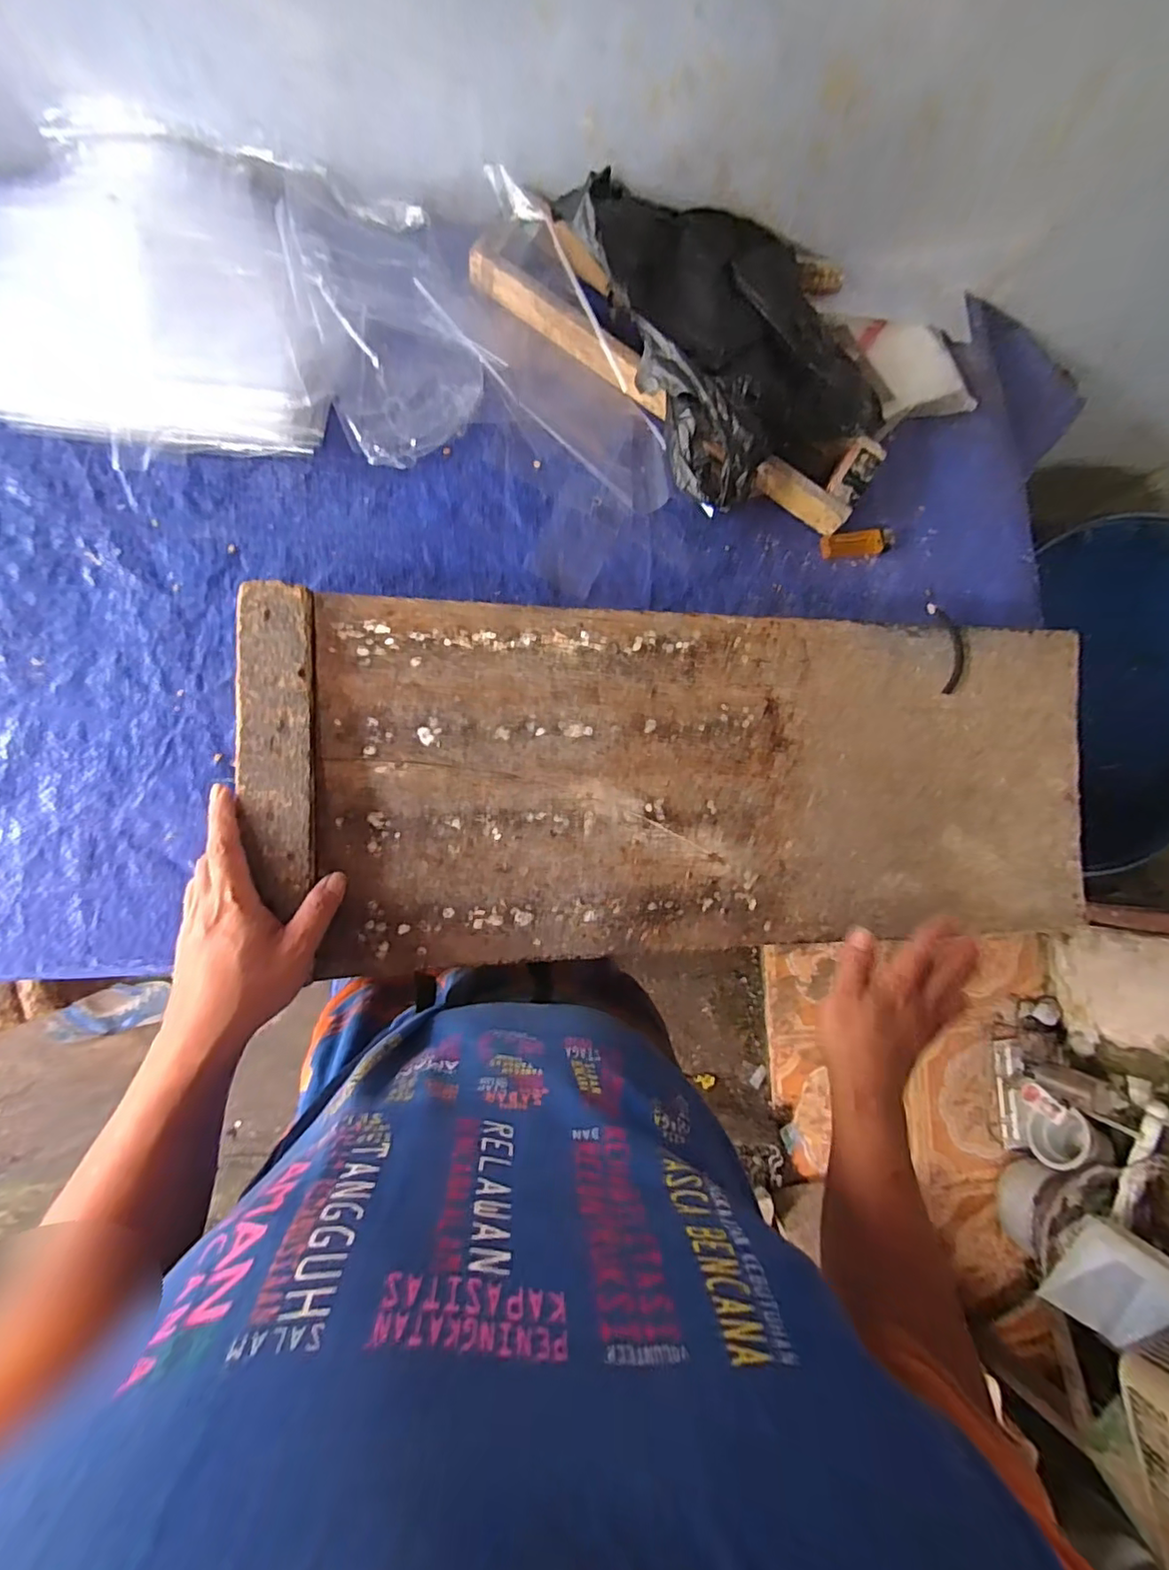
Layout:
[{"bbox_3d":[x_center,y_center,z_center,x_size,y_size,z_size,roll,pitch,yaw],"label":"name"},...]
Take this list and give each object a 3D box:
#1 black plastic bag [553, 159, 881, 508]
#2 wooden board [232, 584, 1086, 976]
[{"bbox_3d":[0.155,-0.445,0.557,0.256,0.085,0.296,-29,92,-13],"label":"black plastic bag"},{"bbox_3d":[0.110,-0.004,0.493,0.736,0.031,0.290,1,86,-10],"label":"wooden board"}]

